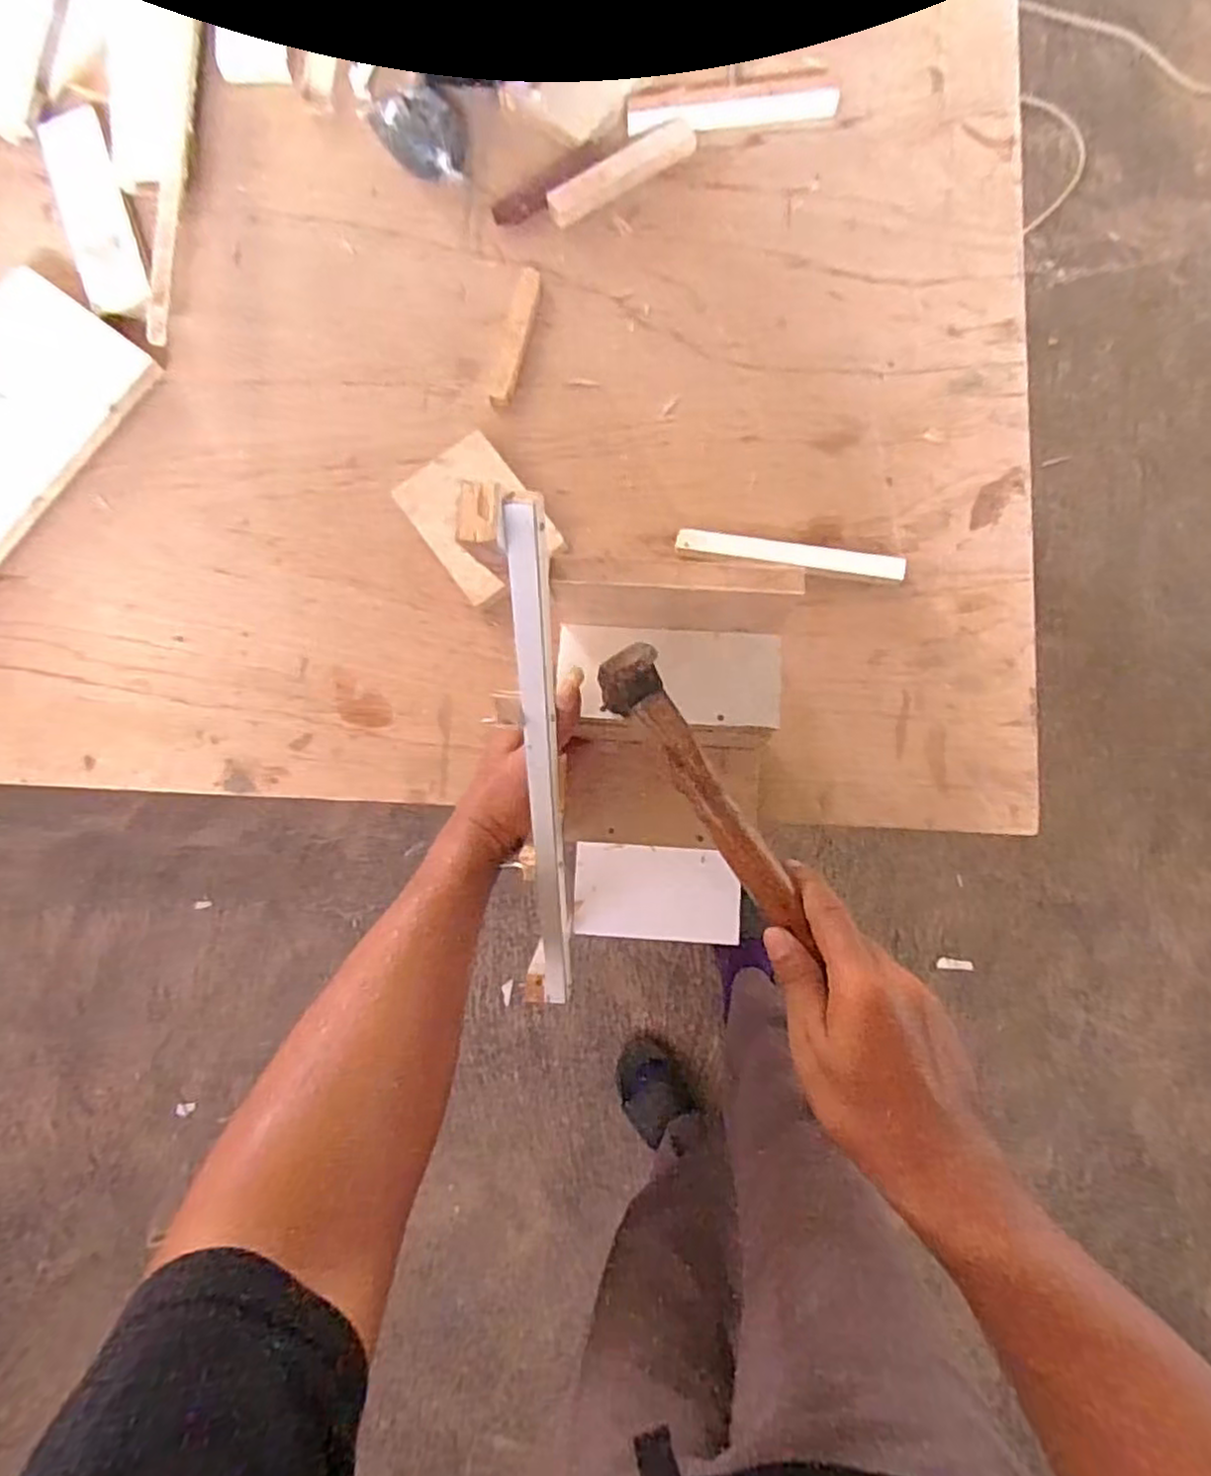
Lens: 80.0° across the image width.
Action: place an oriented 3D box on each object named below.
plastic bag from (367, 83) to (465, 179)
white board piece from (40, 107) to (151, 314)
[{"bbox_3d":[-0.162,-0.540,0.639,0.063,0.020,0.102,-39,84,-3],"label":"plastic bag"},{"bbox_3d":[-0.461,-0.476,0.654,0.052,0.010,0.203,-20,84,-1],"label":"white board piece"}]

